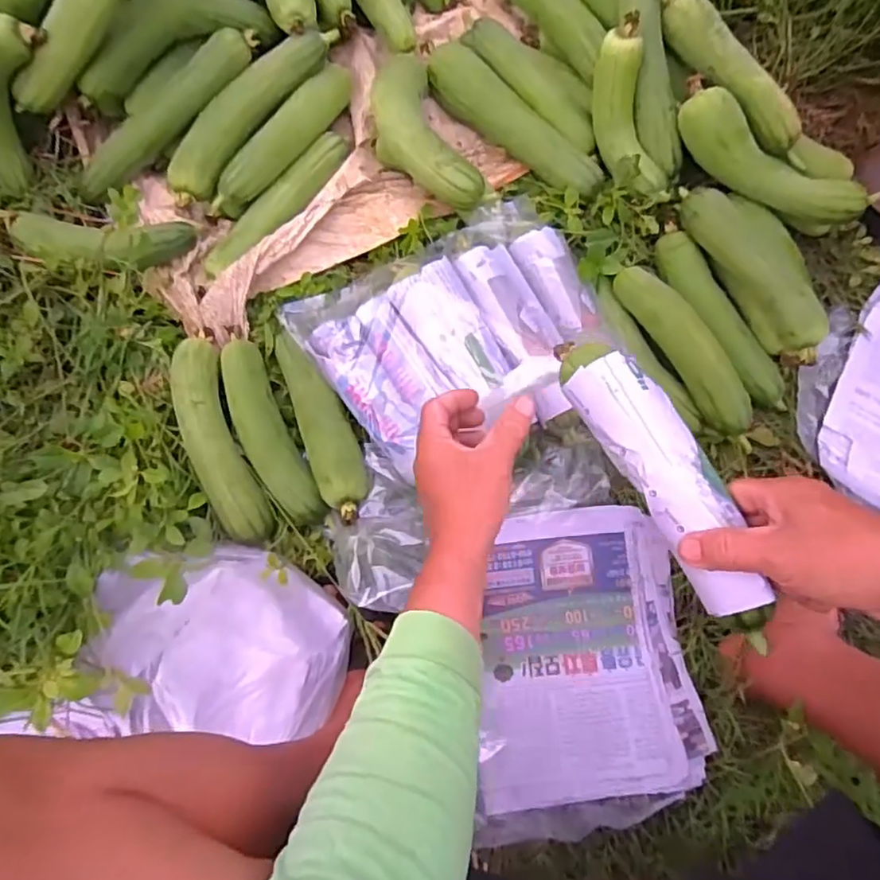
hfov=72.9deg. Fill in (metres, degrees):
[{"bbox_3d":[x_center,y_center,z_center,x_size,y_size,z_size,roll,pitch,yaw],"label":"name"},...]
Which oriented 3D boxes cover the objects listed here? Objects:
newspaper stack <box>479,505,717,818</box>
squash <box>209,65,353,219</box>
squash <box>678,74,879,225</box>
[{"bbox_3d":[0.150,0.224,0.632,0.217,0.064,0.286,-6,74,4],"label":"newspaper stack"},{"bbox_3d":[-0.190,-0.370,0.741,0.045,0.051,0.238,38,80,9],"label":"squash"},{"bbox_3d":[0.400,-0.337,0.725,0.253,0.080,0.075,34,80,8],"label":"squash"}]

